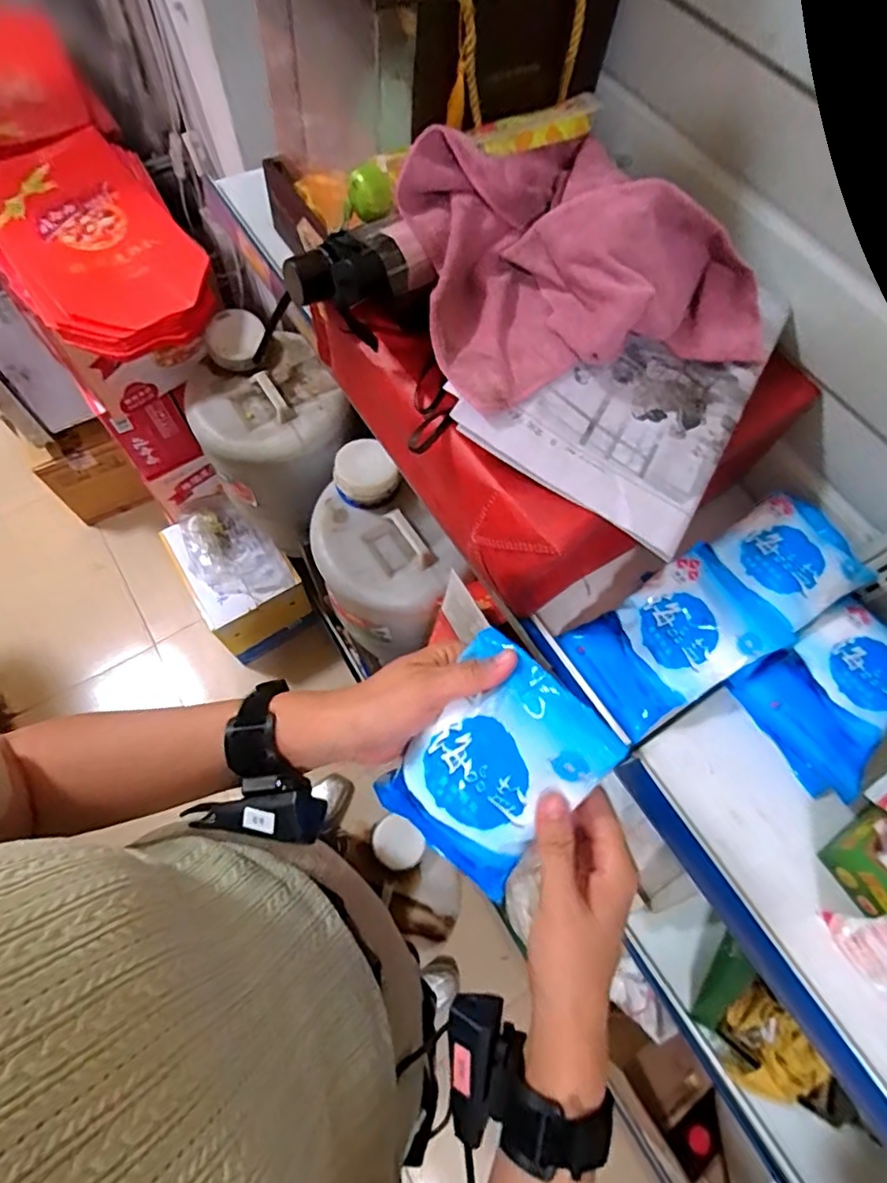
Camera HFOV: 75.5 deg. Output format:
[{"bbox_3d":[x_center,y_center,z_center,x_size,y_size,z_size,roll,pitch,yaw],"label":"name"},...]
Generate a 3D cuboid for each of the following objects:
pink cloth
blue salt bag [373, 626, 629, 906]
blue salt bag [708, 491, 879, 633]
[{"bbox_3d":[0.108,-0.271,0.451,0.265,0.085,0.214,-16,68,-10],"label":"pink cloth"},{"bbox_3d":[0.028,0.113,0.357,0.103,0.034,0.145,39,108,22],"label":"blue salt bag"},{"bbox_3d":[0.324,-0.034,0.527,0.116,0.023,0.108,-28,71,-14],"label":"blue salt bag"}]

